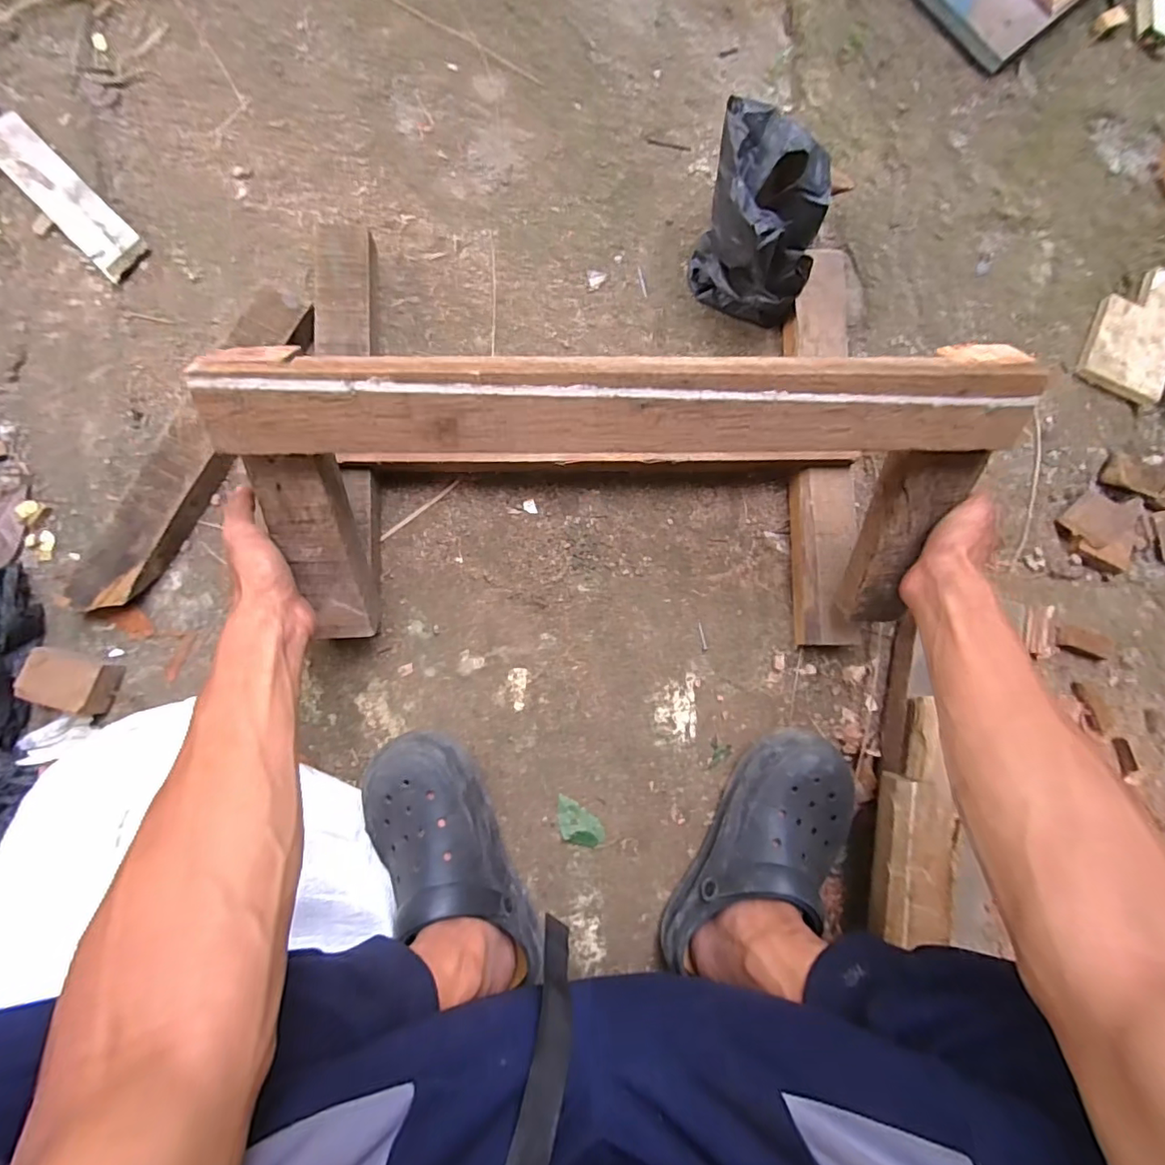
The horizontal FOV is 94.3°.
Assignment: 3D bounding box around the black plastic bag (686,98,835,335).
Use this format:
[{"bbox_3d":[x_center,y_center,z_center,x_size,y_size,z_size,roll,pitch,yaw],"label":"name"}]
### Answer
[{"bbox_3d":[0.189,-0.386,0.584,0.107,0.131,0.163,4,85,-2],"label":"black plastic bag"}]

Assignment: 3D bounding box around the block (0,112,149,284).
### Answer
[{"bbox_3d":[-0.595,-0.442,0.618,0.058,0.018,0.225,-45,88,-5],"label":"block"}]

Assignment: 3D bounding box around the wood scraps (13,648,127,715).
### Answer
[{"bbox_3d":[-0.524,0.101,0.553,0.080,0.036,0.060,16,85,-1],"label":"wood scraps"}]

